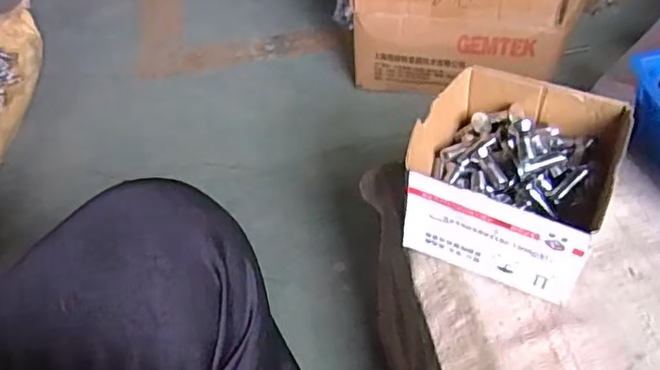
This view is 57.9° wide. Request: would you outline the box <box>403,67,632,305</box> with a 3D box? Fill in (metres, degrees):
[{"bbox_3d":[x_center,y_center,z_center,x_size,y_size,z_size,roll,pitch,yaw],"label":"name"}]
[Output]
[{"bbox_3d":[0.141,-0.007,0.463,0.136,0.078,0.147,19,51,23],"label":"box"}]

